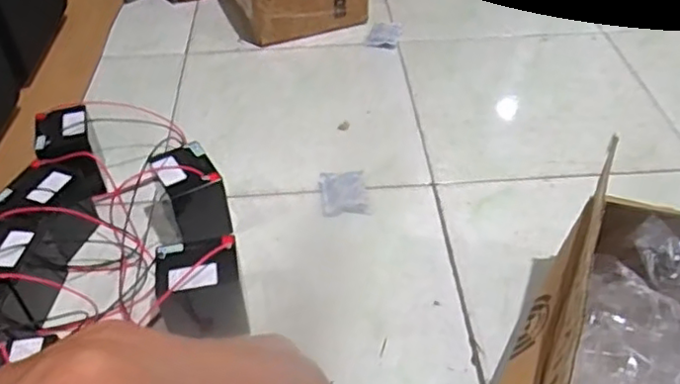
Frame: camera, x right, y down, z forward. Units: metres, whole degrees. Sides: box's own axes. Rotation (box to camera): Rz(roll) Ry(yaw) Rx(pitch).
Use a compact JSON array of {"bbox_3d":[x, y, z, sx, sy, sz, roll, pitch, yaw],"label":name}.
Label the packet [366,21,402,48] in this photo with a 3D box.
[{"bbox_3d":[0.086,-0.304,1.207,0.065,0.025,0.059,6,45,9],"label":"packet"}]

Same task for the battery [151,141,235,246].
[{"bbox_3d":[-0.192,0.008,0.820,0.074,0.104,0.096,-22,47,-18],"label":"battery"}]

